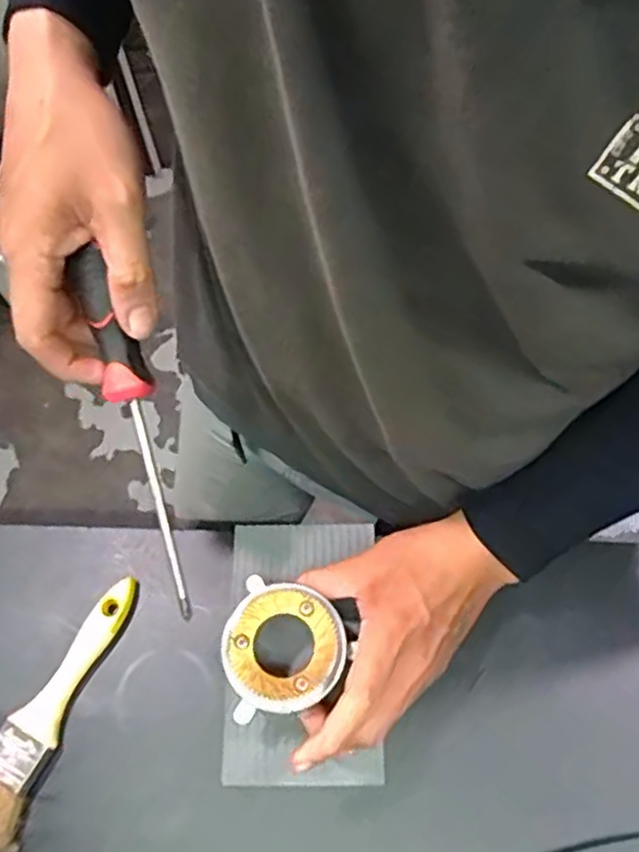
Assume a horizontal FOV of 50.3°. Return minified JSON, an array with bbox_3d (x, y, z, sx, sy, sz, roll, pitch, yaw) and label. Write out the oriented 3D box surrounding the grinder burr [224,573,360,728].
[{"bbox_3d":[-0.022,0.135,0.406,0.070,0.019,0.080,15,66,8],"label":"grinder burr"}]

